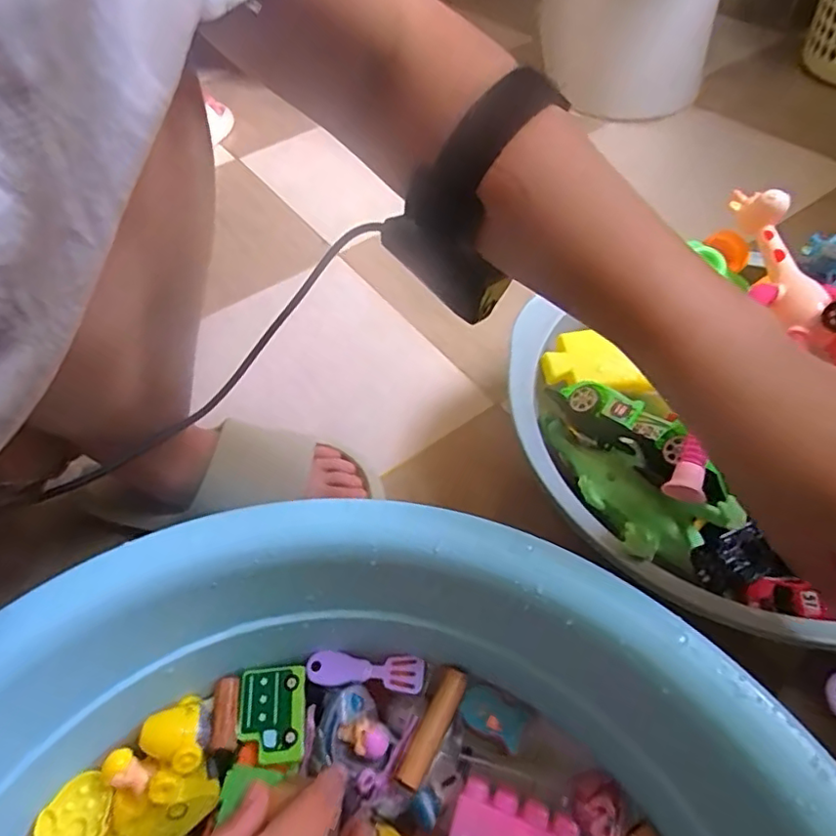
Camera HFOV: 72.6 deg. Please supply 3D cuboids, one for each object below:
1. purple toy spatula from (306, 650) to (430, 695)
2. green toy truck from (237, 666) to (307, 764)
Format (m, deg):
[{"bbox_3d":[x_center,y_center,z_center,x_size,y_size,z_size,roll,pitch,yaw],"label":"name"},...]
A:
[{"bbox_3d":[-0.030,0.145,0.326,0.067,0.005,0.019,3,52,8],"label":"purple toy spatula"},{"bbox_3d":[-0.081,0.165,0.316,0.036,0.007,0.046,-6,52,0],"label":"green toy truck"}]

